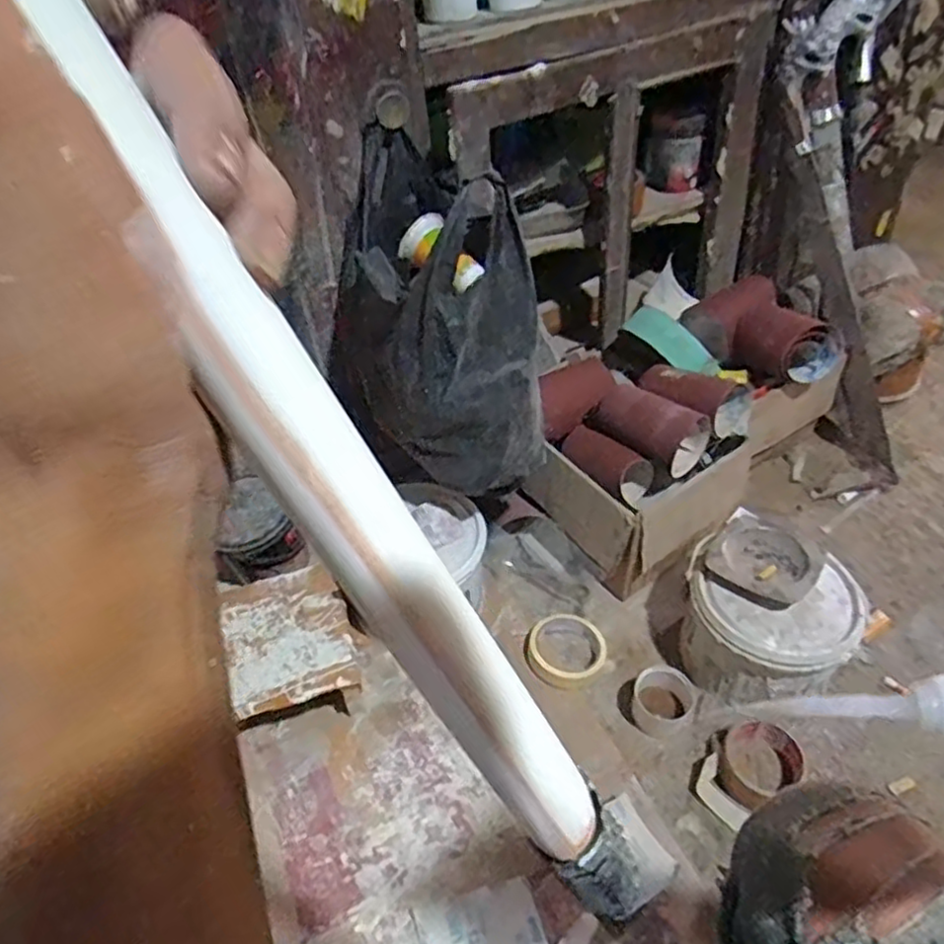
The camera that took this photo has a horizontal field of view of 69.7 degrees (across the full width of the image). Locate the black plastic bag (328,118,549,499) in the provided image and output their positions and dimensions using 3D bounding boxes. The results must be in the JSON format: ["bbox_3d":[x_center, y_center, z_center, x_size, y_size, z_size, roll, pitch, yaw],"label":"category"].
[{"bbox_3d":[-0.051,-0.168,0.770,0.189,0.307,0.297,-18,45,-14],"label":"black plastic bag"}]

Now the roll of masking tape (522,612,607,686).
[{"bbox_3d":[0.118,0.223,0.852,0.101,0.032,0.092,-21,46,-17],"label":"roll of masking tape"}]

